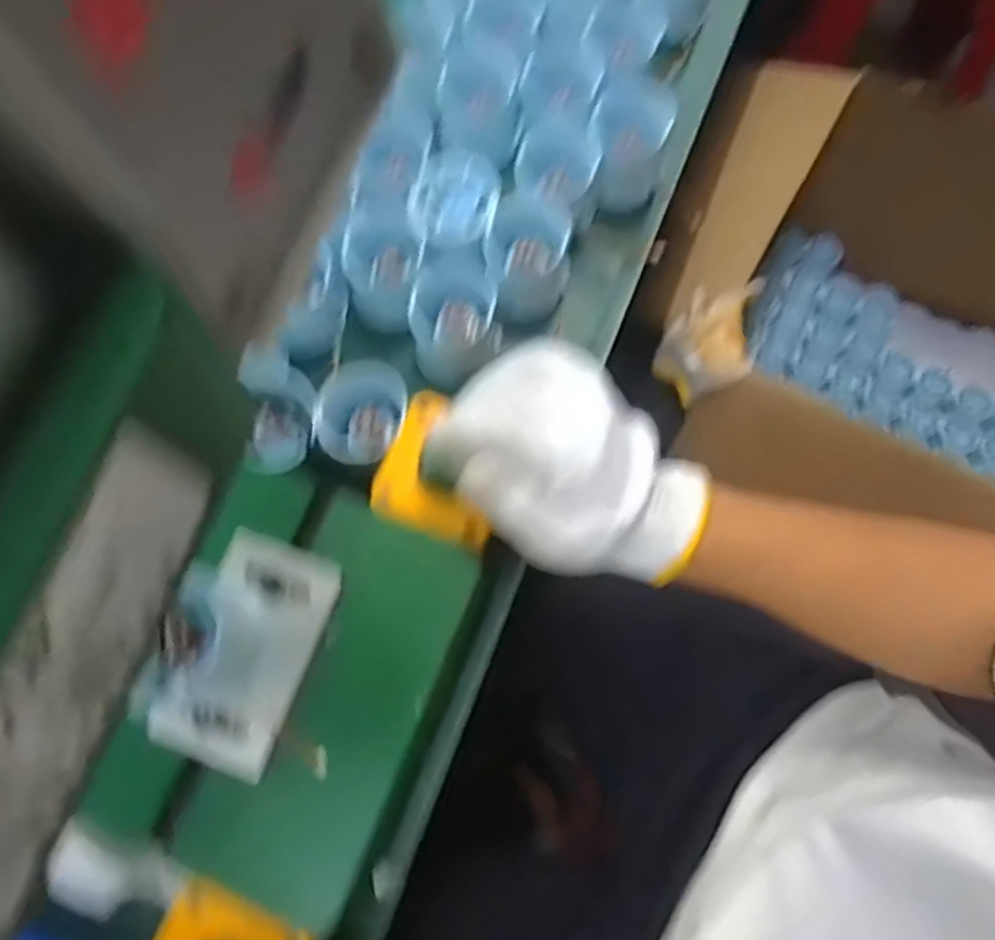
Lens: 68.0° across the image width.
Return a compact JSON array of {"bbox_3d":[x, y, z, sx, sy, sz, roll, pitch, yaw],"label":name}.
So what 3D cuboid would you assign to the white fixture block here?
[{"bbox_3d":[-0.121,0.088,0.362,0.057,0.015,0.107,18,74,7],"label":"white fixture block"}]

